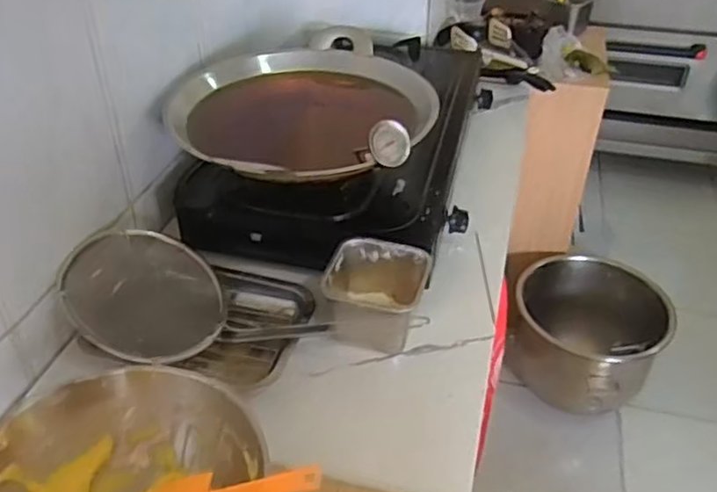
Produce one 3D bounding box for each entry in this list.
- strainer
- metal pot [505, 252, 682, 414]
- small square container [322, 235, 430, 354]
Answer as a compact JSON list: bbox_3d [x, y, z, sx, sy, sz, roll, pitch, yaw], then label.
[{"bbox_3d":[-0.192,0.079,0.804,0.299,0.115,0.173,11,38,13],"label":"strainer"},{"bbox_3d":[0.533,0.214,1.552,0.336,0.238,0.292,19,41,22],"label":"metal pot"},{"bbox_3d":[0.023,0.062,0.813,0.121,0.087,0.114,5,37,5],"label":"small square container"}]

